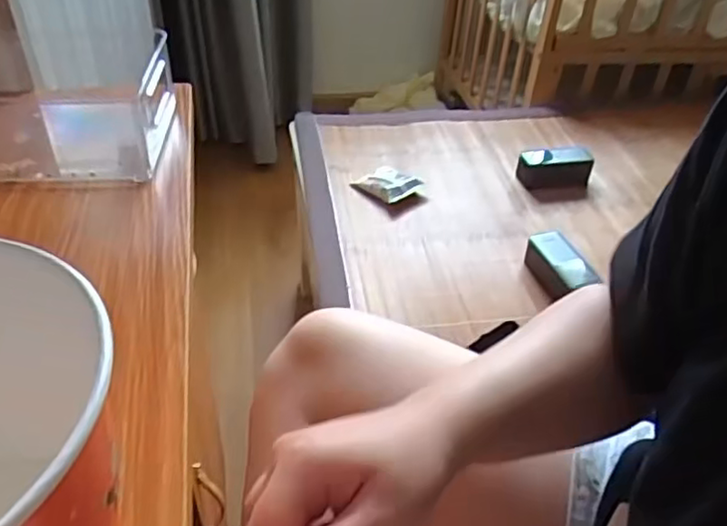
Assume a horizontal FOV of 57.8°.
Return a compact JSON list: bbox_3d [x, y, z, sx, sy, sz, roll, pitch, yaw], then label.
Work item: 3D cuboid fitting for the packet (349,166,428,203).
[{"bbox_3d":[0.049,-0.138,1.140,0.111,0.027,0.080,23,43,25],"label":"packet"}]

